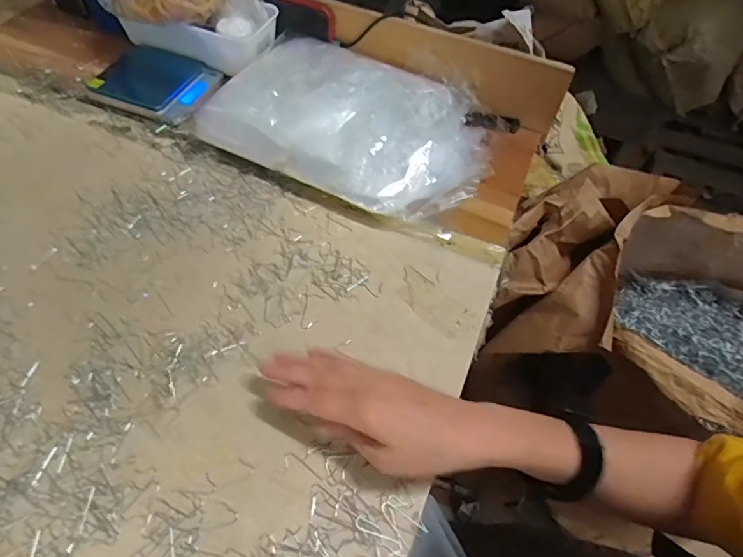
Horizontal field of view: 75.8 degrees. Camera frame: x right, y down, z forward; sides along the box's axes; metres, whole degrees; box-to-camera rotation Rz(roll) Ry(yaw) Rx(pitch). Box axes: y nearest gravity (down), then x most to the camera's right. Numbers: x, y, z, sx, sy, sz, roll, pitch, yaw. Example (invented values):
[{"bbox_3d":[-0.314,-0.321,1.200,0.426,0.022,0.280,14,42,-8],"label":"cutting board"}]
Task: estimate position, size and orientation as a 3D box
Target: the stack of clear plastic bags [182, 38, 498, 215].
[{"bbox_3d":[-0.018,-0.178,0.544,0.297,0.067,0.195,25,57,11],"label":"stack of clear plastic bags"}]

